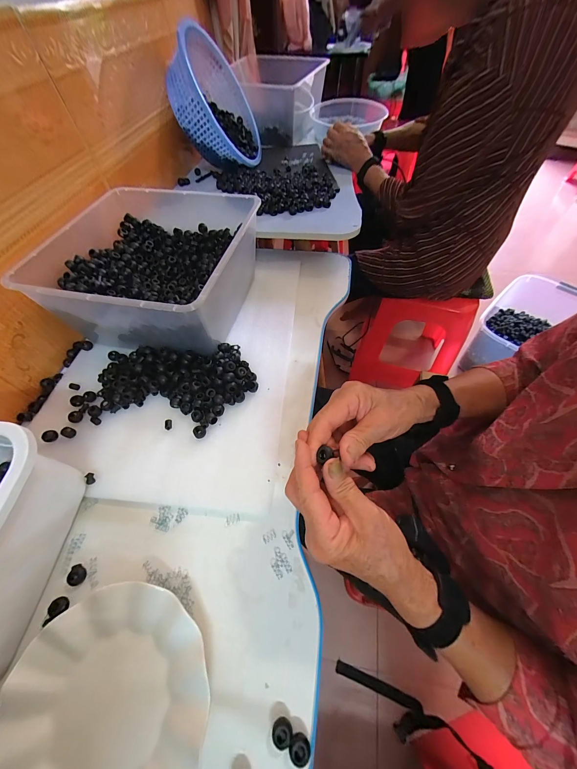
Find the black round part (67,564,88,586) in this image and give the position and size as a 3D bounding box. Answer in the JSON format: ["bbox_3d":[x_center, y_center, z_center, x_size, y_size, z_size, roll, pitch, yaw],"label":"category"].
[{"bbox_3d":[-0.238,0.214,0.305,0.018,0.010,0.016,38,64,21],"label":"black round part"}]

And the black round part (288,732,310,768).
[{"bbox_3d":[0.009,0.311,0.232,0.017,0.010,0.016,1,57,-1],"label":"black round part"}]

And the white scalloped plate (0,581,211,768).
[{"bbox_3d":[-0.161,0.287,0.242,0.181,0.025,0.171,1,57,-1],"label":"white scalloped plate"}]

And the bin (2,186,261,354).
[{"bbox_3d":[-0.219,-0.206,0.483,0.297,0.139,0.322,10,58,7],"label":"bin"}]

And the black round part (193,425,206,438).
[{"bbox_3d":[-0.125,0.067,0.383,0.017,0.009,0.015,-37,65,-22],"label":"black round part"}]

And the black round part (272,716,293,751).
[{"bbox_3d":[-0.006,0.304,0.238,0.017,0.011,0.016,1,57,-1],"label":"black round part"}]

